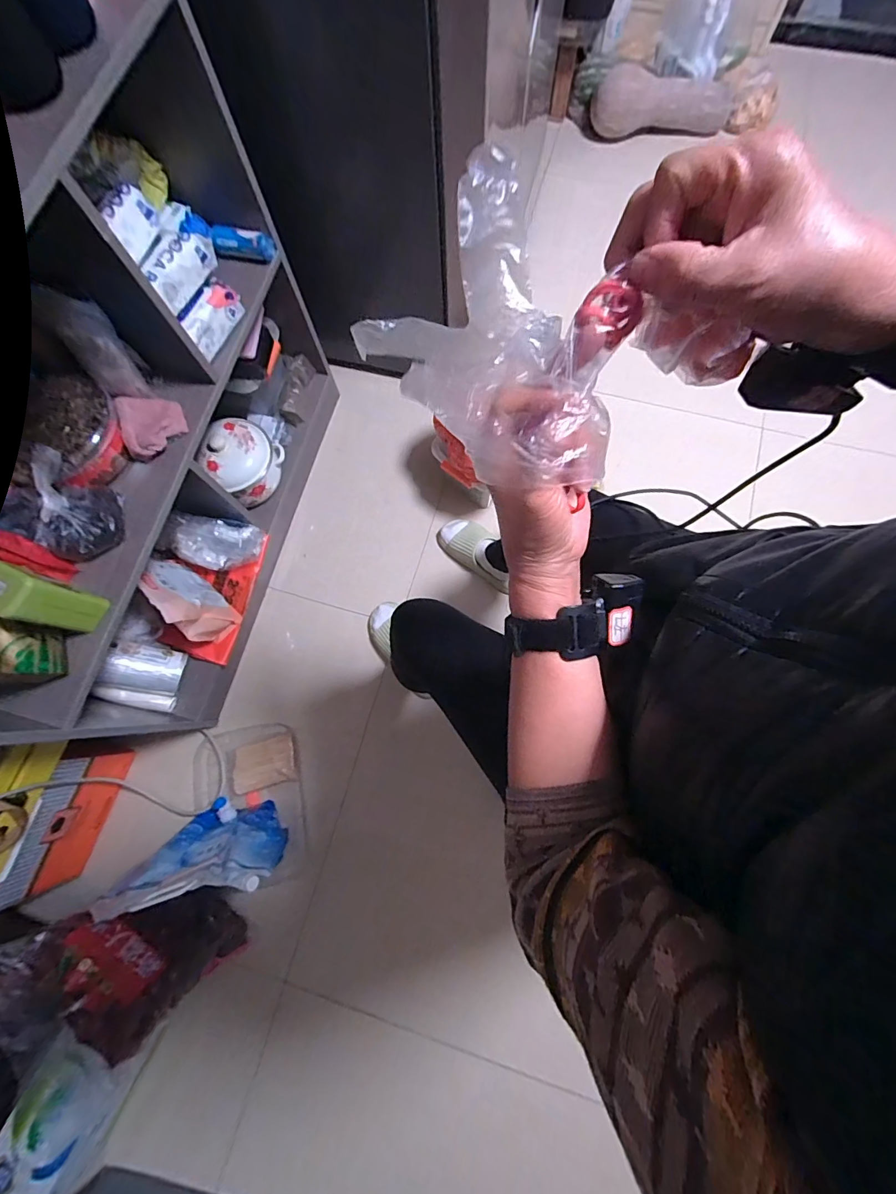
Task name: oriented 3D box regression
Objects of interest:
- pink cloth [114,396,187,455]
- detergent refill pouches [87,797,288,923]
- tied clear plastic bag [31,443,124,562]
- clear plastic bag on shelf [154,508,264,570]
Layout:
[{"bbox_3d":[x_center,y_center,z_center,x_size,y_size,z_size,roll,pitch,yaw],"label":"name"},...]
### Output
[{"bbox_3d":[-0.491,-0.287,0.720,0.093,0.037,0.100,-23,76,-4],"label":"pink cloth"},{"bbox_3d":[-0.452,0.472,0.839,0.285,0.289,0.109,-9,76,0],"label":"detergent refill pouches"},{"bbox_3d":[-0.570,-0.125,0.651,0.104,0.107,0.107,-24,76,-4],"label":"tied clear plastic bag"},{"bbox_3d":[-0.524,-0.123,0.963,0.209,0.097,0.102,6,76,4],"label":"clear plastic bag on shelf"}]

